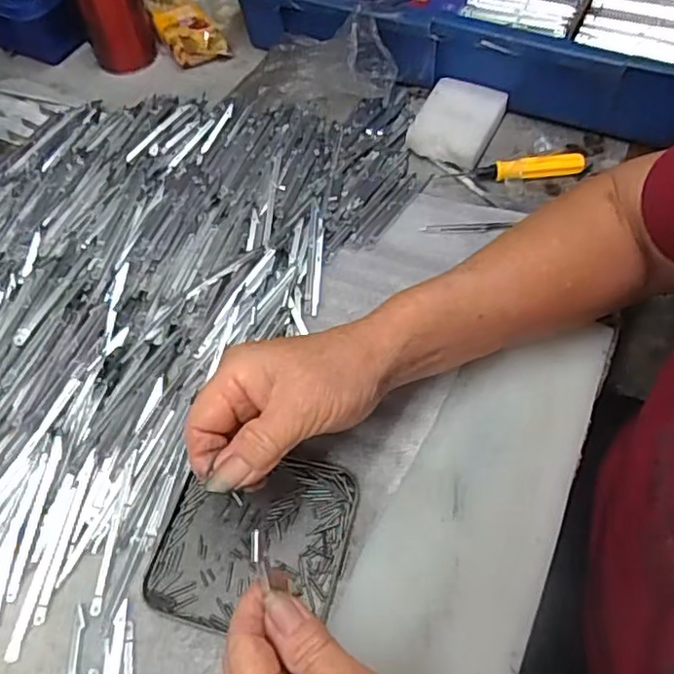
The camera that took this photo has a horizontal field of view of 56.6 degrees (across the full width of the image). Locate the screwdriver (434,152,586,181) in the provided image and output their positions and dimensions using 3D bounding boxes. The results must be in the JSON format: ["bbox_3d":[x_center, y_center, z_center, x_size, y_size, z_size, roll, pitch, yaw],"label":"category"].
[{"bbox_3d":[0.140,-0.134,0.501,0.110,0.022,0.016,-3,56,-1],"label":"screwdriver"}]

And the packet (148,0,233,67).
[{"bbox_3d":[-0.152,-0.307,0.622,0.053,0.036,0.104,-26,60,-15],"label":"packet"}]

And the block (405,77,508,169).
[{"bbox_3d":[0.100,-0.178,0.523,0.063,0.026,0.079,25,60,17],"label":"block"}]

